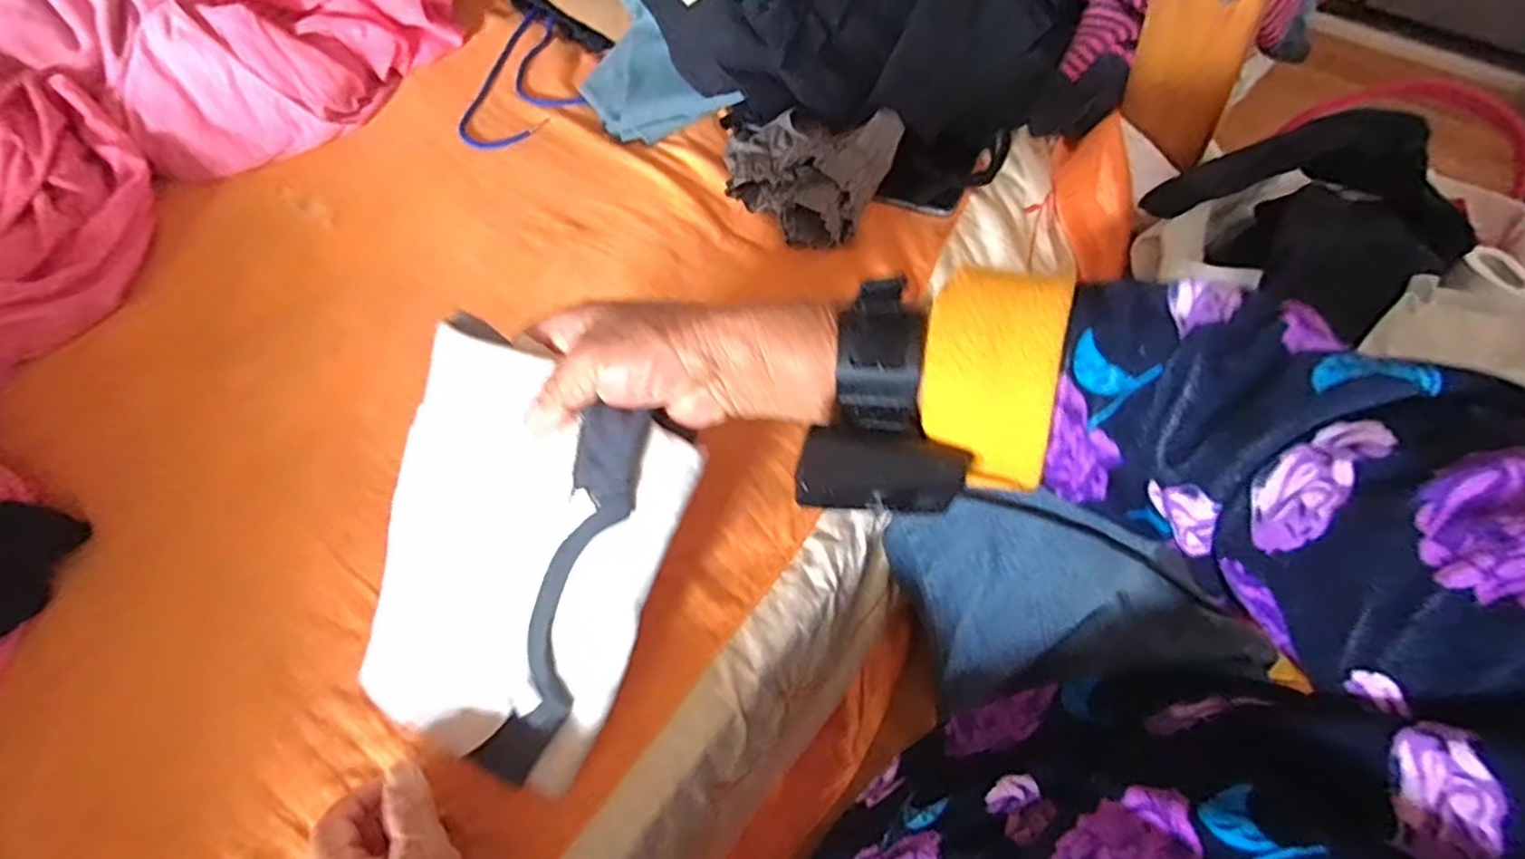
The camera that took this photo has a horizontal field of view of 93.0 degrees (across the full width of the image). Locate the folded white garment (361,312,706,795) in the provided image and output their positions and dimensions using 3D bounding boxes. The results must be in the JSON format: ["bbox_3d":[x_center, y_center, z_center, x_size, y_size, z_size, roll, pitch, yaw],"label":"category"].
[{"bbox_3d":[-0.134,0.079,0.388,0.148,0.028,0.242,29,112,11],"label":"folded white garment"}]

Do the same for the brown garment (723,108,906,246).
[{"bbox_3d":[0.024,-0.217,0.585,0.149,0.055,0.115,25,66,17],"label":"brown garment"}]

